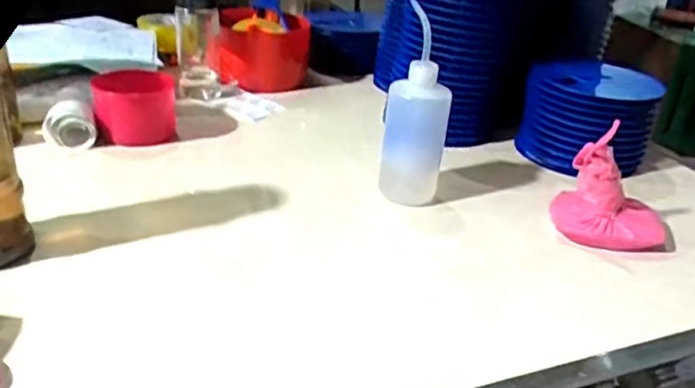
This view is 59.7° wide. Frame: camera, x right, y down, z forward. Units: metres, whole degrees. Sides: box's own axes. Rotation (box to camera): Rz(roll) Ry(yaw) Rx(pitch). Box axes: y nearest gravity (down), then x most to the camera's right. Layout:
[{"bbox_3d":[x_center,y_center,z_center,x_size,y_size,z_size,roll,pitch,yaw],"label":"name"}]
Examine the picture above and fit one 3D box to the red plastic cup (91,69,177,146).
[{"bbox_3d":[-0.288,-0.123,0.827,0.104,0.087,0.103,-4,30,-16],"label":"red plastic cup"}]

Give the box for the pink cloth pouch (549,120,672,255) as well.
[{"bbox_3d":[0.300,-0.005,0.666,0.124,0.116,0.079,8,29,7],"label":"pink cloth pouch"}]

